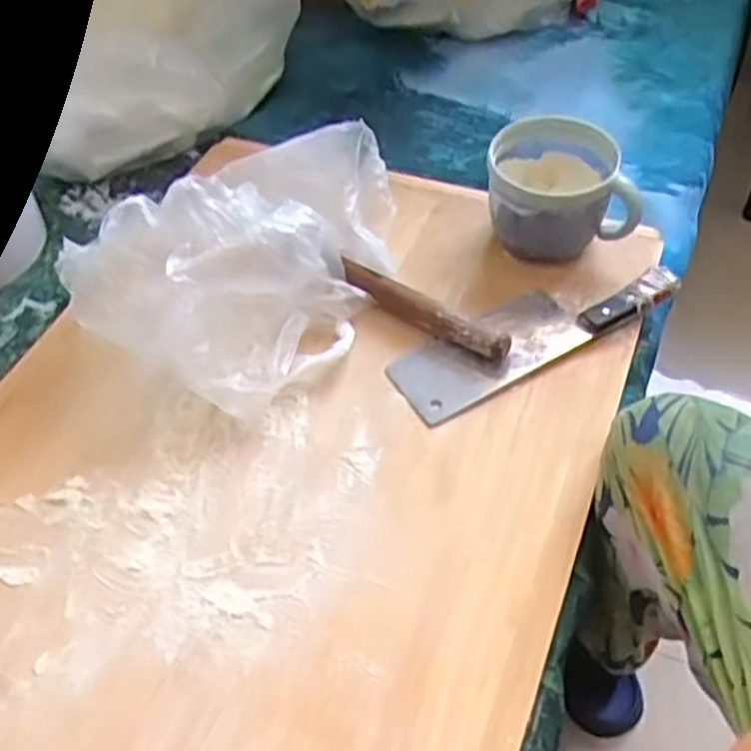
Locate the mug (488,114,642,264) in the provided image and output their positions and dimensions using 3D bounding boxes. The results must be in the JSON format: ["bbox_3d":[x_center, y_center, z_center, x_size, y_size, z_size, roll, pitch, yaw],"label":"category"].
[{"bbox_3d":[0.178,-0.169,0.754,0.135,0.092,0.109,6,52,9],"label":"mug"}]

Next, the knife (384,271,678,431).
[{"bbox_3d":[0.139,-0.047,0.707,0.264,0.024,0.077,-26,54,-16],"label":"knife"}]

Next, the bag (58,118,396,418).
[{"bbox_3d":[-0.114,-0.116,0.710,0.207,0.136,0.261,18,55,18],"label":"bag"}]

